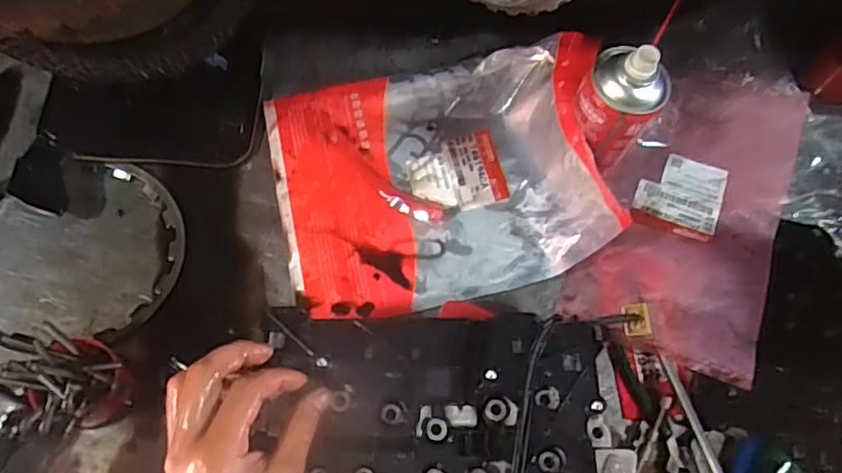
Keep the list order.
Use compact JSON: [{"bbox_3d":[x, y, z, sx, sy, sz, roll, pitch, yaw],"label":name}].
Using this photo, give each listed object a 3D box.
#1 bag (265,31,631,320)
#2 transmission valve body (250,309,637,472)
[{"bbox_3d":[0.007,-0.070,0.592,0.300,0.103,0.266,-4,67,-6],"label":"bag"},{"bbox_3d":[0.015,0.143,0.417,0.229,0.038,0.180,-2,67,-1],"label":"transmission valve body"}]

